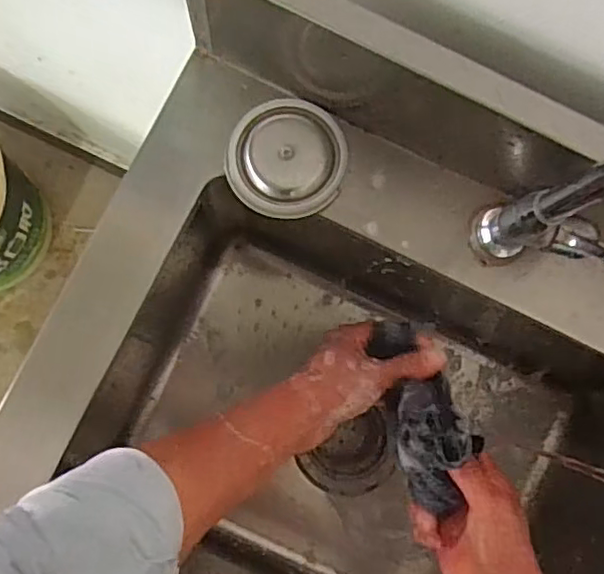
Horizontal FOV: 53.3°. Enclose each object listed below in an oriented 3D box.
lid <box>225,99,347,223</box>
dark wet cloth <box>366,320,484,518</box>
[{"bbox_3d":[-0.010,-0.089,0.417,0.080,0.016,0.081,1,83,-5],"label":"lid"},{"bbox_3d":[0.089,0.089,0.436,0.048,0.053,0.140,-11,70,-7],"label":"dark wet cloth"}]

